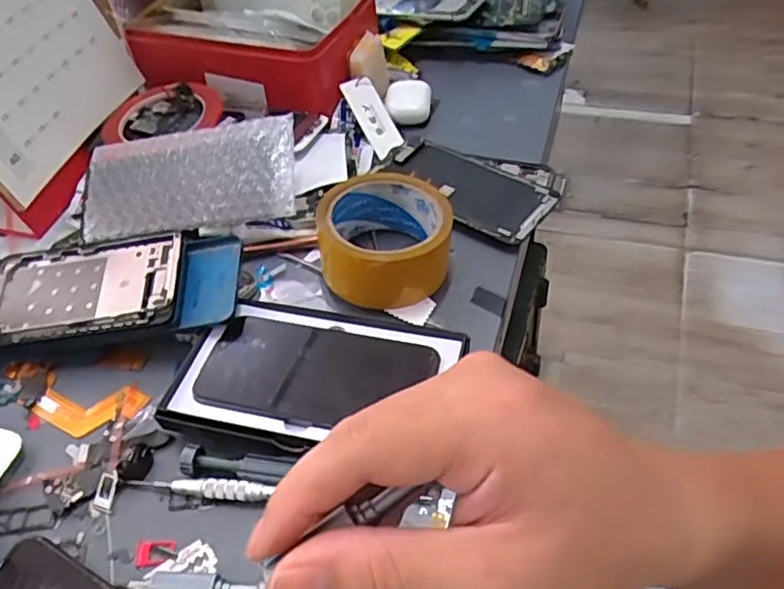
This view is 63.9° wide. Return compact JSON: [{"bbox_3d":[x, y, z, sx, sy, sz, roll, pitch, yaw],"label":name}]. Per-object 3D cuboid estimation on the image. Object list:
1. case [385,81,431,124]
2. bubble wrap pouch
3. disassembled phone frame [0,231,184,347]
[{"bbox_3d":[0.016,-0.188,0.616,0.043,0.019,0.062,-2,47,5],"label":"case"},{"bbox_3d":[-0.163,-0.093,0.502,0.172,0.009,0.085,-7,70,8],"label":"bubble wrap pouch"},{"bbox_3d":[-0.228,-0.004,0.445,0.160,0.007,0.075,-8,58,5],"label":"disassembled phone frame"}]

